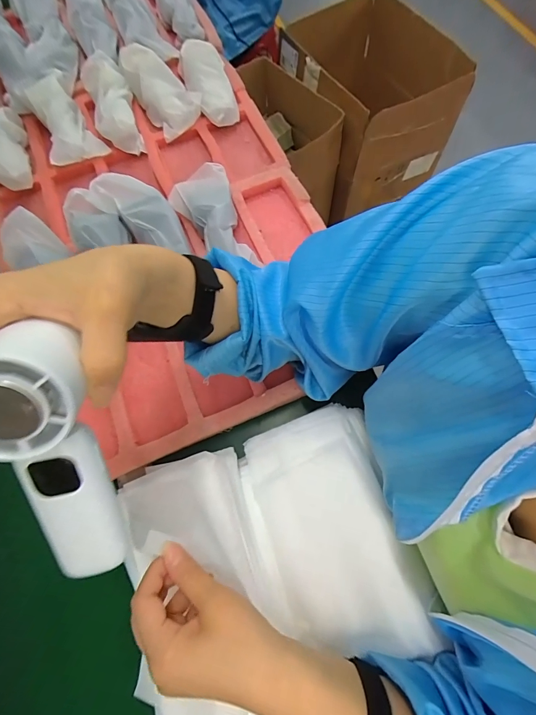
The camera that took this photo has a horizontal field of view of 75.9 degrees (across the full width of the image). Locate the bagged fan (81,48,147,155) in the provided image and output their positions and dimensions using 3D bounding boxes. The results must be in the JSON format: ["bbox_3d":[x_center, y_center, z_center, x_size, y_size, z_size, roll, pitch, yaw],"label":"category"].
[{"bbox_3d":[-0.256,-0.419,0.554,0.071,0.052,0.173,-20,85,-8],"label":"bagged fan"}]

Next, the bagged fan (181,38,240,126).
[{"bbox_3d":[-0.098,-0.462,0.572,0.066,0.028,0.154,-23,86,-9],"label":"bagged fan"}]

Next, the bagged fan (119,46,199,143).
[{"bbox_3d":[-0.186,-0.451,0.581,0.082,0.050,0.167,-41,93,-15],"label":"bagged fan"}]

